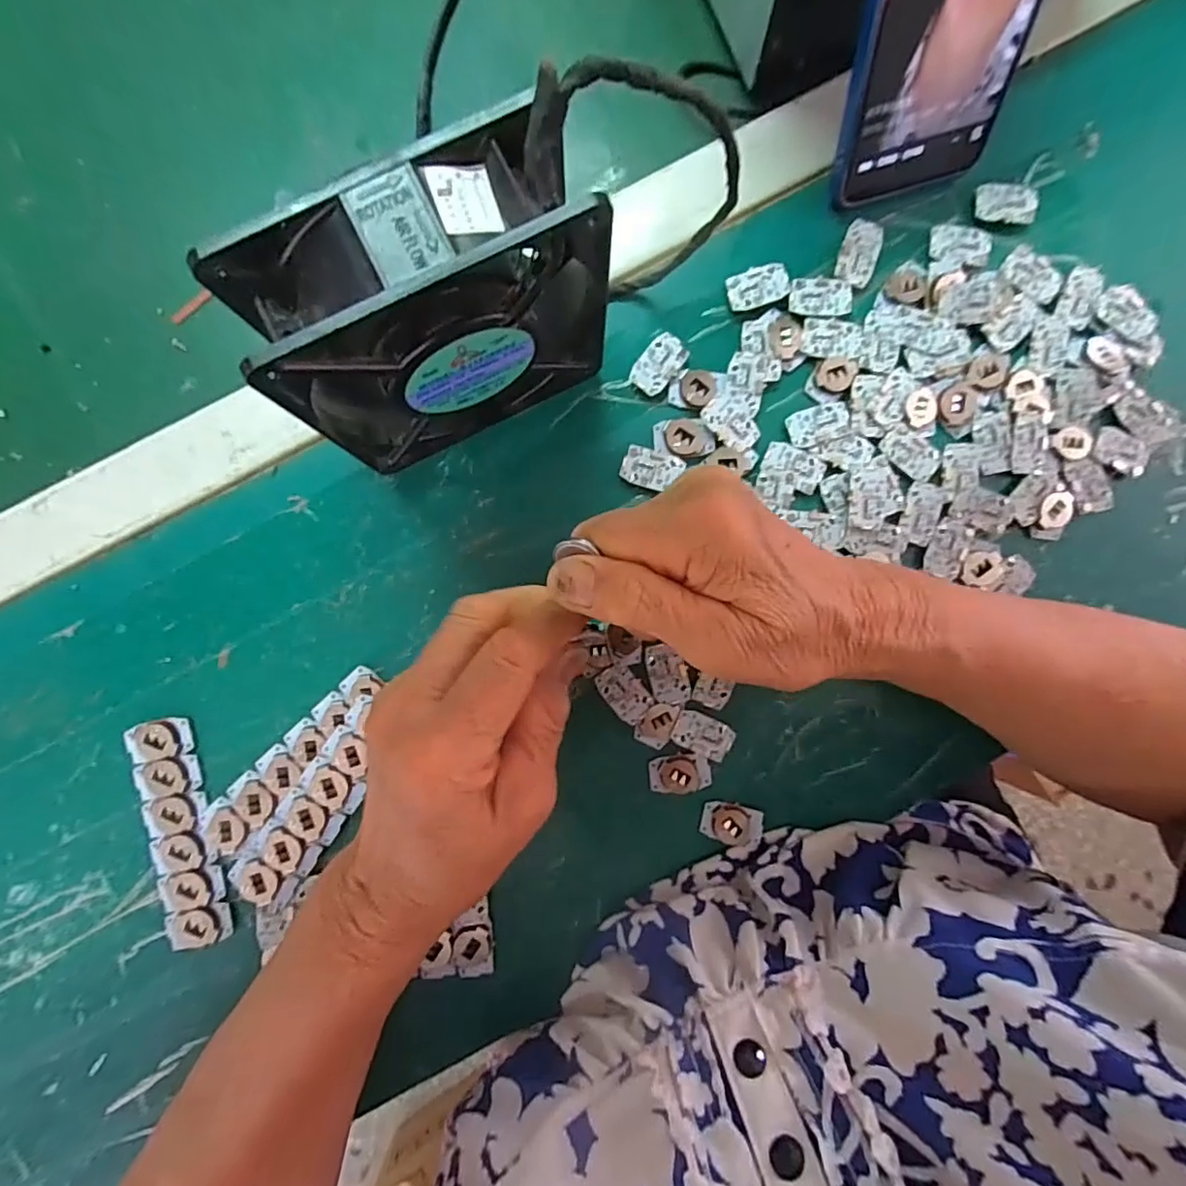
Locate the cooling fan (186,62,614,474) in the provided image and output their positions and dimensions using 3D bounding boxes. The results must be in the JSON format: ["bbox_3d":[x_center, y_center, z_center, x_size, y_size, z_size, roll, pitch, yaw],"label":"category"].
[{"bbox_3d":[-0.054,-0.100,0.215,0.126,0.128,0.040,-25,88,-1],"label":"cooling fan"}]

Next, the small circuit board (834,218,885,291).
[{"bbox_3d":[0.131,-0.168,0.276,0.018,0.004,0.031,19,88,1],"label":"small circuit board"}]

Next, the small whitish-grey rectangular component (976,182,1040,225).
[{"bbox_3d":[0.206,-0.194,0.278,0.029,0.004,0.019,3,88,0],"label":"small whitish-grey rectangular component"}]

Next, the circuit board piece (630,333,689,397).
[{"bbox_3d":[0.033,-0.112,0.277,0.019,0.007,0.031,35,88,1],"label":"circuit board piece"}]

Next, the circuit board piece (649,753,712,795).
[{"bbox_3d":[0.043,0.089,0.276,0.030,0.004,0.018,-7,88,0],"label":"circuit board piece"}]

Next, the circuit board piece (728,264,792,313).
[{"bbox_3d":[0.081,-0.150,0.276,0.030,0.005,0.018,-19,88,-1],"label":"circuit board piece"}]

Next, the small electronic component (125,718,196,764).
[{"bbox_3d":[-0.208,0.070,0.269,0.029,0.004,0.018,-12,88,-1],"label":"small electronic component"}]

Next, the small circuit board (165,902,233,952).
[{"bbox_3d":[-0.188,0.159,0.267,0.027,0.007,0.020,-15,88,-1],"label":"small circuit board"}]

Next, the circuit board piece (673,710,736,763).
[{"bbox_3d":[0.054,0.070,0.273,0.029,0.004,0.019,21,88,1],"label":"circuit board piece"}]

